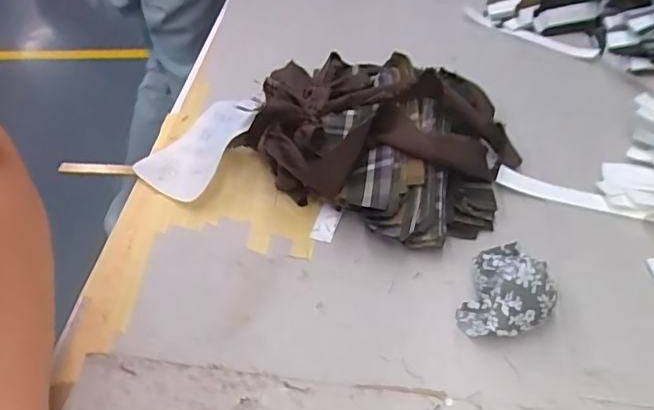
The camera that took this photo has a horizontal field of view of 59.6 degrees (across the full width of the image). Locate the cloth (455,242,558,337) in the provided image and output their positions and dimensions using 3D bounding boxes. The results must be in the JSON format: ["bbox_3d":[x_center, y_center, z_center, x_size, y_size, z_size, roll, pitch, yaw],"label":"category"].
[{"bbox_3d":[0.099,0.049,0.309,0.045,0.035,0.038,17,47,20],"label":"cloth"}]

